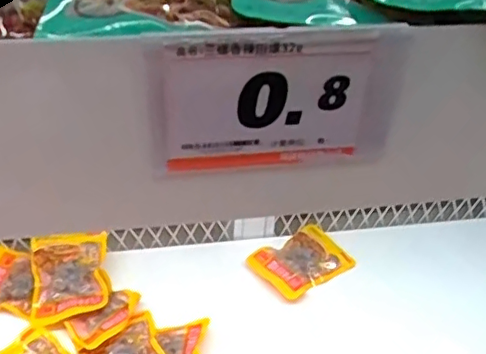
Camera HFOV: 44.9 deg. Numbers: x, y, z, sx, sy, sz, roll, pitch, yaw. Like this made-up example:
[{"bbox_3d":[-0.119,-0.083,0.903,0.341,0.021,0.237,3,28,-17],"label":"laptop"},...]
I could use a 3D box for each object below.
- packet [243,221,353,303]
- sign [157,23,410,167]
[{"bbox_3d":[0.076,0.104,0.750,0.118,0.017,0.087,-23,45,-31],"label":"packet"},{"bbox_3d":[0.014,-0.029,0.236,0.097,0.061,0.004,-5,39,-10],"label":"sign"}]

